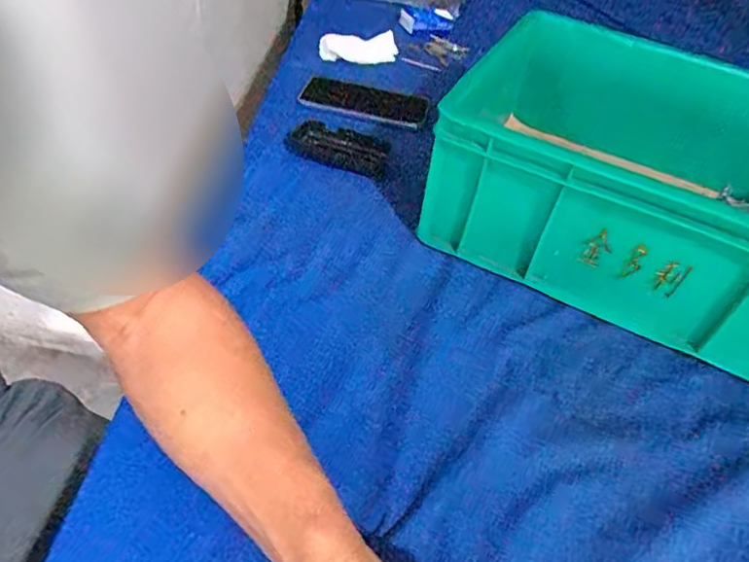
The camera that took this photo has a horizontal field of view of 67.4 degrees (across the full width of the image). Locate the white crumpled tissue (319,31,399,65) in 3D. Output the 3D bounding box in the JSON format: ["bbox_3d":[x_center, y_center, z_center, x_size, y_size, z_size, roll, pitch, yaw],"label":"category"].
[{"bbox_3d":[-0.025,-0.339,0.831,0.112,0.043,0.046,-9,47,-17],"label":"white crumpled tissue"}]

